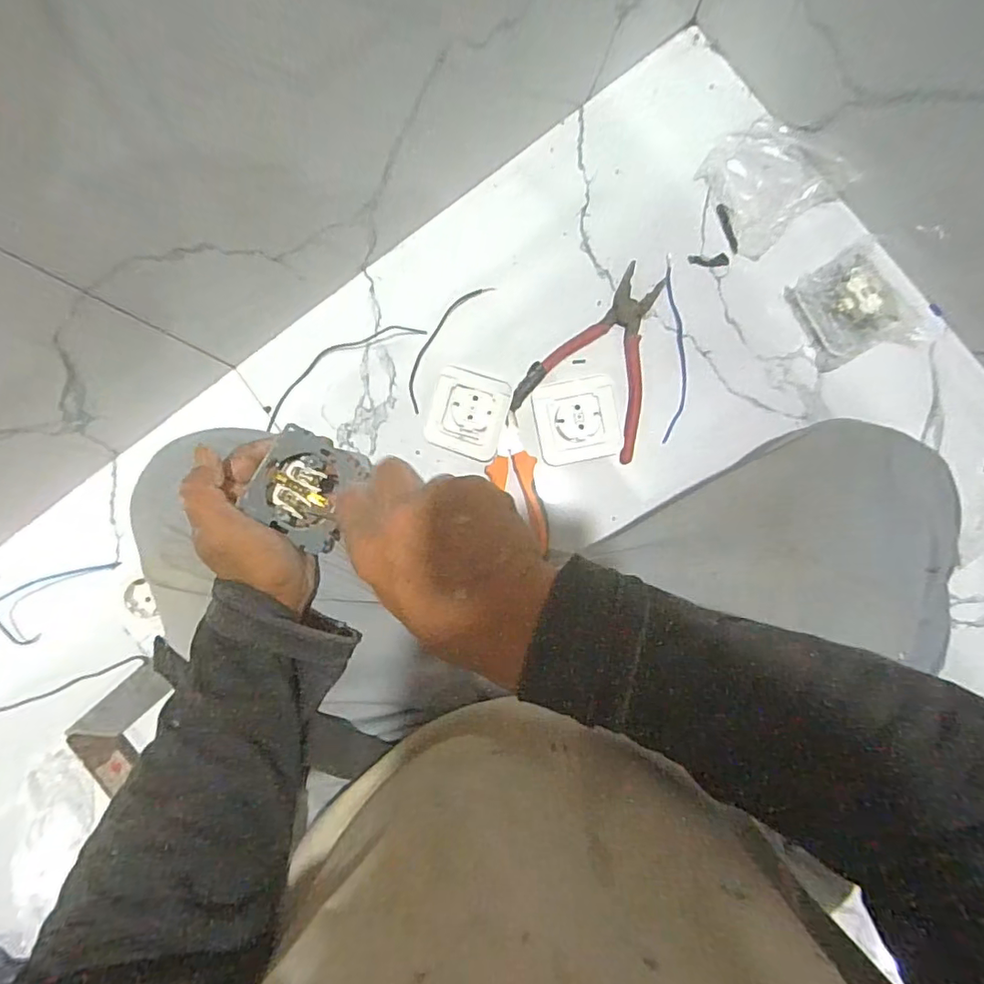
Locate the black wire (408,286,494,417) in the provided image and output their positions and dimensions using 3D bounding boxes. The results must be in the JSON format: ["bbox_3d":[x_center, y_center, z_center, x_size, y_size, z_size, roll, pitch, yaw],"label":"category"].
[{"bbox_3d":[-0.049,-0.149,0.548,0.028,0.004,0.144,31,89,3],"label":"black wire"}]

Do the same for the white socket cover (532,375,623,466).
[{"bbox_3d":[0.083,-0.070,0.530,0.080,0.015,0.078,-11,88,2],"label":"white socket cover"}]

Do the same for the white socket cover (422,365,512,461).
[{"bbox_3d":[-0.024,-0.077,0.536,0.079,0.012,0.080,16,97,17],"label":"white socket cover"}]

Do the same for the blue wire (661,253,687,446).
[{"bbox_3d":[0.181,-0.142,0.539,0.021,0.004,0.183,2,88,2],"label":"blue wire"}]

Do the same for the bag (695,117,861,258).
[{"bbox_3d":[0.260,-0.301,0.523,0.105,0.027,0.115,-36,87,1],"label":"bag"}]

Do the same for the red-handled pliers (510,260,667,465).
[{"bbox_3d":[0.116,-0.134,0.535,0.125,0.011,0.174,29,89,3],"label":"red-handled pliers"}]

